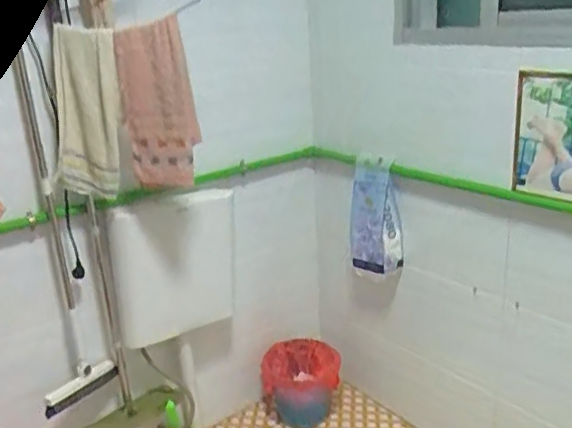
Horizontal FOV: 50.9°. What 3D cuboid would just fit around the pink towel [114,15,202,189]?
[{"bbox_3d":[-0.301,-0.249,1.428,0.163,0.385,0.049,0,24,8],"label":"pink towel"}]

